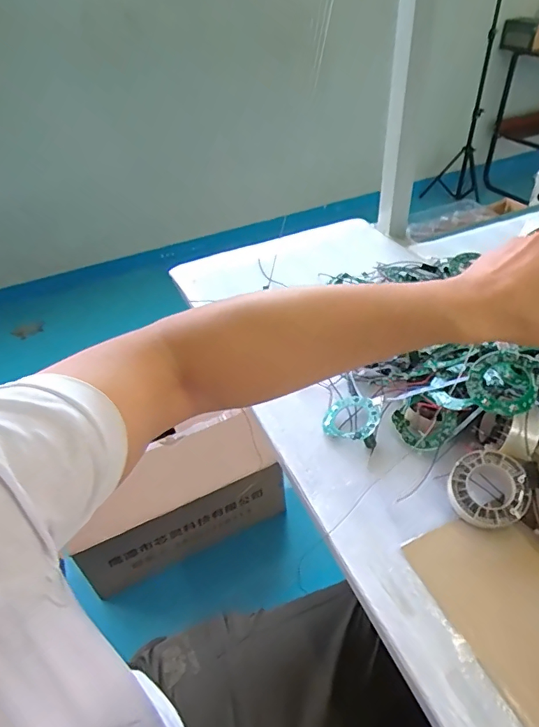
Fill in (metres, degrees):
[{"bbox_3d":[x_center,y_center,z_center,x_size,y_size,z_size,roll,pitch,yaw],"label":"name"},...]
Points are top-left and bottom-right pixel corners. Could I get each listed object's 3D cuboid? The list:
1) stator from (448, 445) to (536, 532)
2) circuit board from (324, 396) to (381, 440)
[{"bbox_3d":[0.203,0.116,0.435,0.070,0.027,0.066,-7,66,16],"label":"stator"},{"bbox_3d":[0.094,0.059,0.532,0.061,0.014,0.061,1,45,32],"label":"circuit board"}]

